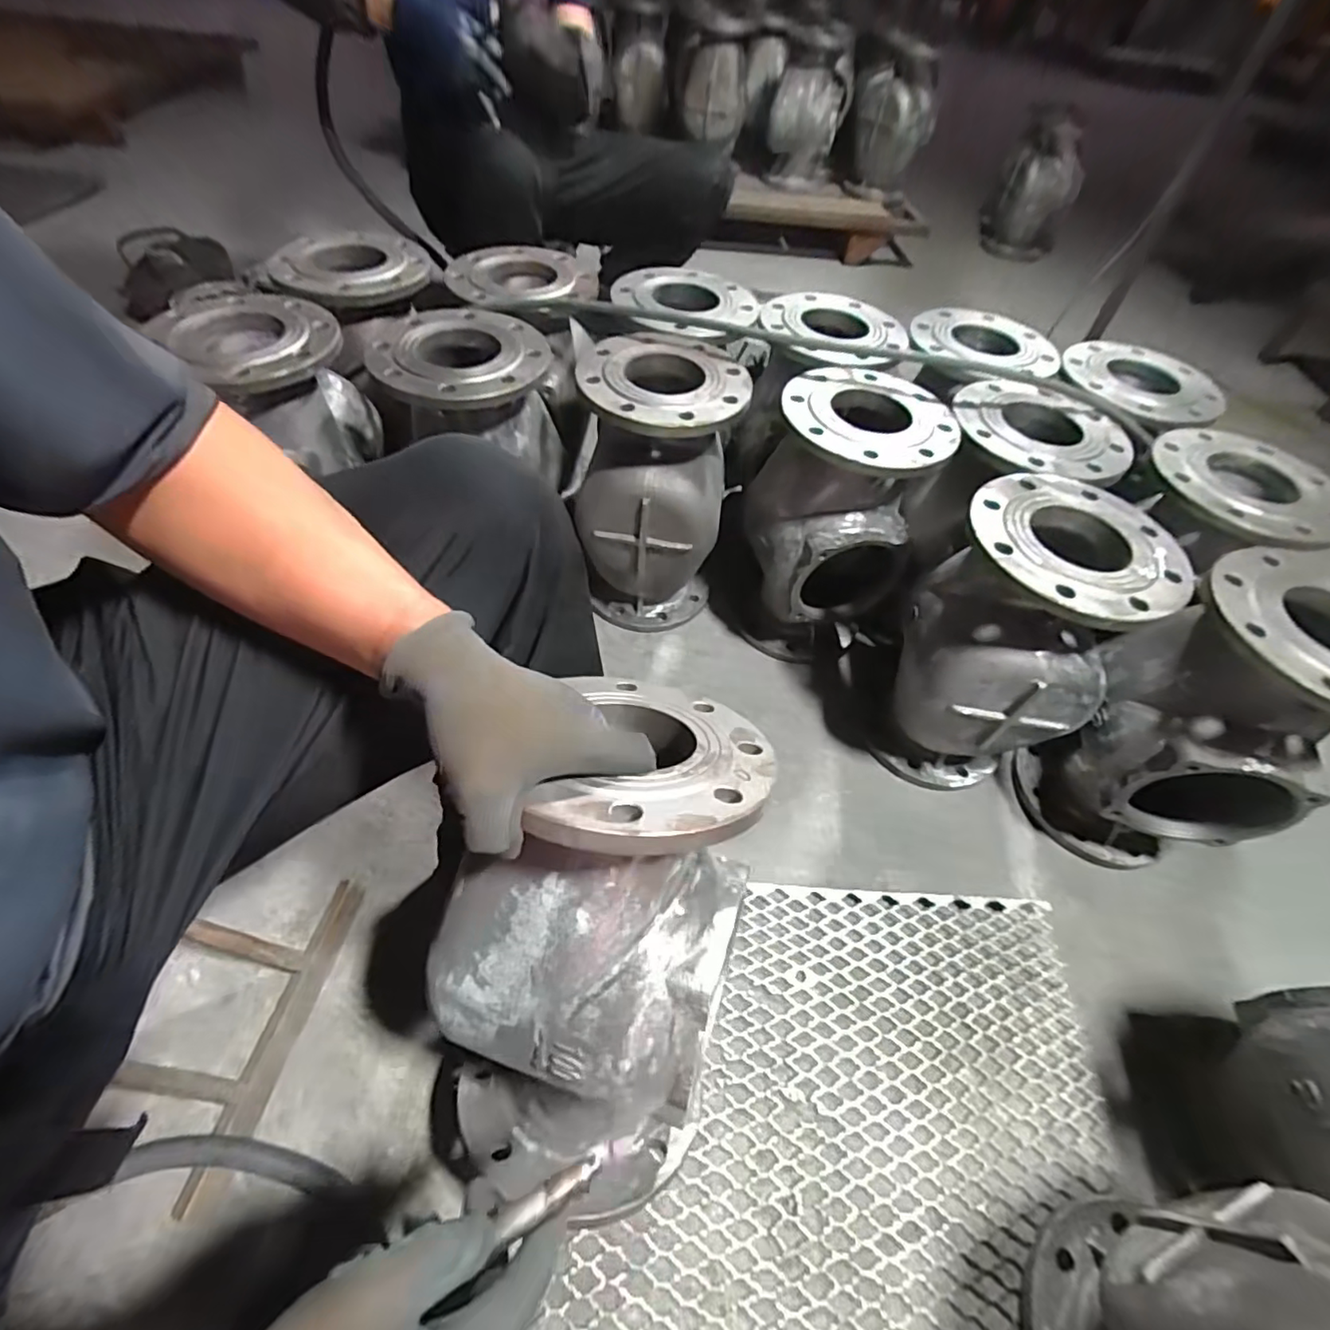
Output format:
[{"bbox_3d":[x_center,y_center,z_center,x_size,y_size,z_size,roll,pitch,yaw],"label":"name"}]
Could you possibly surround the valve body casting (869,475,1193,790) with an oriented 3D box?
[{"bbox_3d":[0.402,-0.015,0.739,0.213,0.363,0.230,27,56,15],"label":"valve body casting"}]

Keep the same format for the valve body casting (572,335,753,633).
[{"bbox_3d":[-0.014,-0.243,0.863,0.200,0.358,0.207,11,53,3],"label":"valve body casting"}]

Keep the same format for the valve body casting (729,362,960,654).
[{"bbox_3d":[0.220,-0.191,0.852,0.228,0.364,0.215,15,54,6],"label":"valve body casting"}]

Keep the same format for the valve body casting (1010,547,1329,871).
[{"bbox_3d":[0.608,0.074,0.690,0.203,0.362,0.194,19,54,9],"label":"valve body casting"}]

